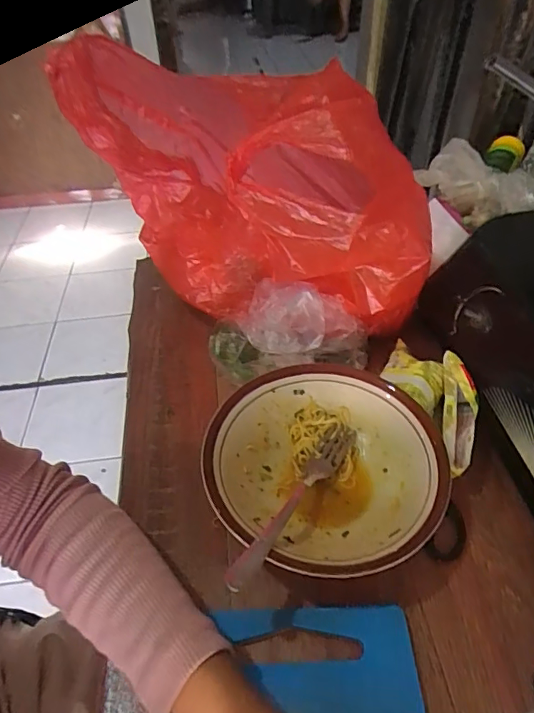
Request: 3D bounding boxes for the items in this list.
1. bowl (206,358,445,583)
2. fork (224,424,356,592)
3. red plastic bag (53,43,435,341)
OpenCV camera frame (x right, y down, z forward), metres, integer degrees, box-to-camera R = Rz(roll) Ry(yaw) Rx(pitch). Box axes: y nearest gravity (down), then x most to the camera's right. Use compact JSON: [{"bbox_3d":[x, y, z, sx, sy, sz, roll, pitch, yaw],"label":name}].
[{"bbox_3d":[0.044,0.086,0.376,0.167,0.050,0.171,-2,44,2],"label":"bowl"},{"bbox_3d":[0.023,0.101,0.353,0.023,0.024,0.174,19,29,22],"label":"fork"},{"bbox_3d":[0.002,-0.142,0.457,0.288,0.235,0.152,7,45,12],"label":"red plastic bag"}]

